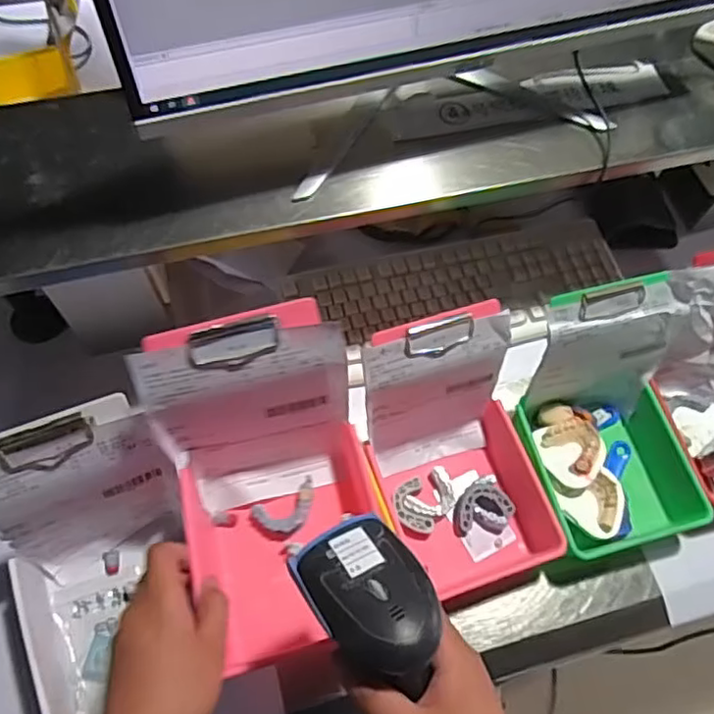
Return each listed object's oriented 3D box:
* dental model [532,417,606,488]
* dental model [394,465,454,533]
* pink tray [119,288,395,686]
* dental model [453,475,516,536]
[{"bbox_3d":[0.233,0.103,0.678,0.063,0.026,0.073,-25,58,15],"label":"dental model"},{"bbox_3d":[0.073,0.151,0.675,0.053,0.018,0.071,39,68,14],"label":"dental model"},{"bbox_3d":[-0.065,0.104,0.498,0.147,0.194,0.203,-15,67,-10],"label":"pink tray"},{"bbox_3d":[0.135,0.164,0.675,0.068,0.029,0.055,-33,71,-17],"label":"dental model"}]

